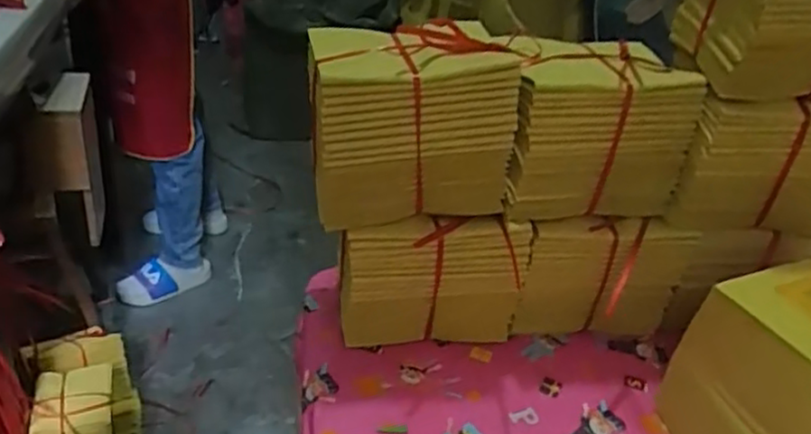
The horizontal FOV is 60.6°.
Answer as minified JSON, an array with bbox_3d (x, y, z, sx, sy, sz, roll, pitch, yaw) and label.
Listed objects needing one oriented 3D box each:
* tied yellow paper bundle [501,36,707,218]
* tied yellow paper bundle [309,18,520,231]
[{"bbox_3d":[0.169,-0.082,0.637,0.165,0.130,0.106,2,33,-7],"label":"tied yellow paper bundle"},{"bbox_3d":[0.003,-0.085,0.598,0.166,0.146,0.096,0,34,-10],"label":"tied yellow paper bundle"}]

